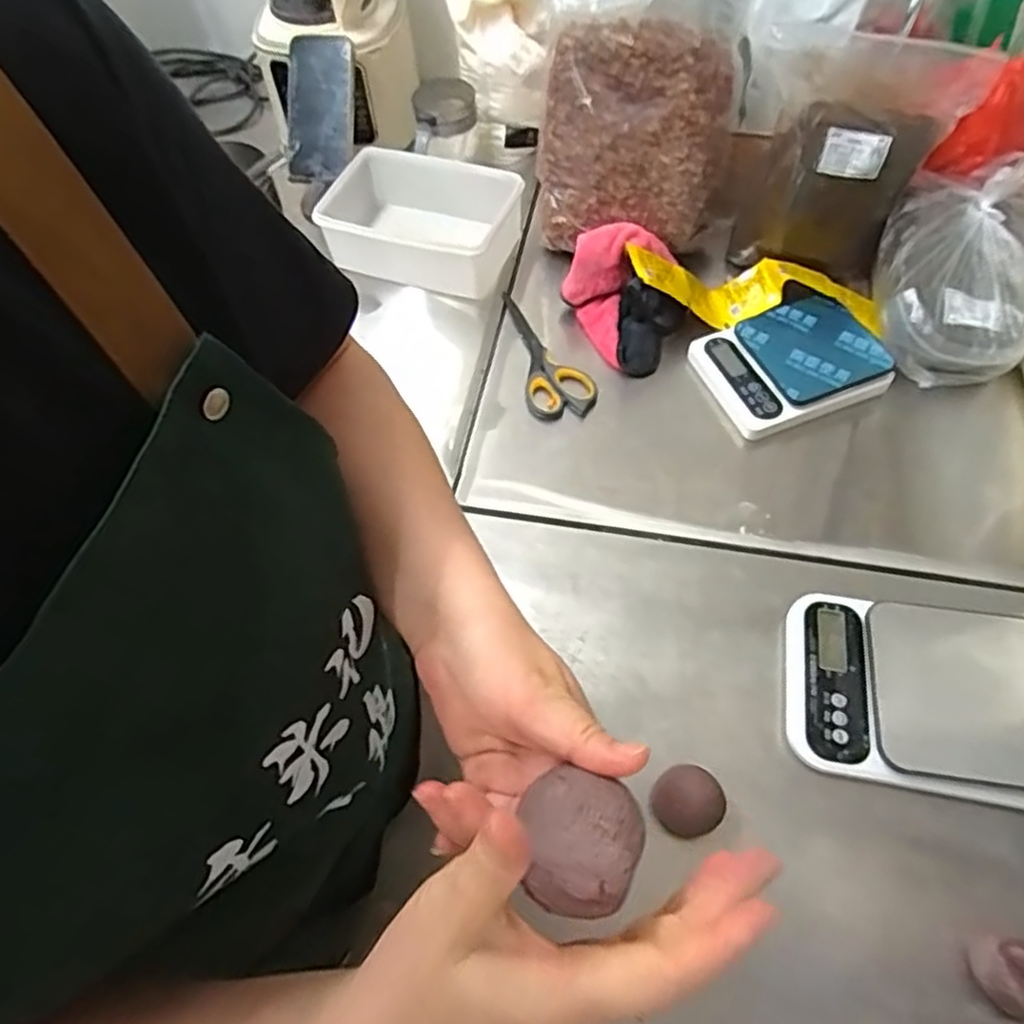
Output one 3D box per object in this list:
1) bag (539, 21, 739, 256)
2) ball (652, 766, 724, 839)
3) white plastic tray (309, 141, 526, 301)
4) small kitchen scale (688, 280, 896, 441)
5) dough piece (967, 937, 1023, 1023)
[{"bbox_3d":[0.136,-0.415,0.795,0.208,0.219,0.047,7,32,11],"label":"bag"},{"bbox_3d":[0.134,0.221,0.542,0.050,0.044,0.045,31,64,19],"label":"ball"},{"bbox_3d":[-0.115,-0.355,0.880,0.228,0.083,0.160,17,61,12],"label":"white plastic tray"},{"bbox_3d":[0.297,-0.164,0.764,0.172,0.038,0.149,-19,60,-9],"label":"small kitchen scale"},{"bbox_3d":[0.333,0.311,0.474,0.049,0.055,0.038,30,64,19],"label":"dough piece"}]

